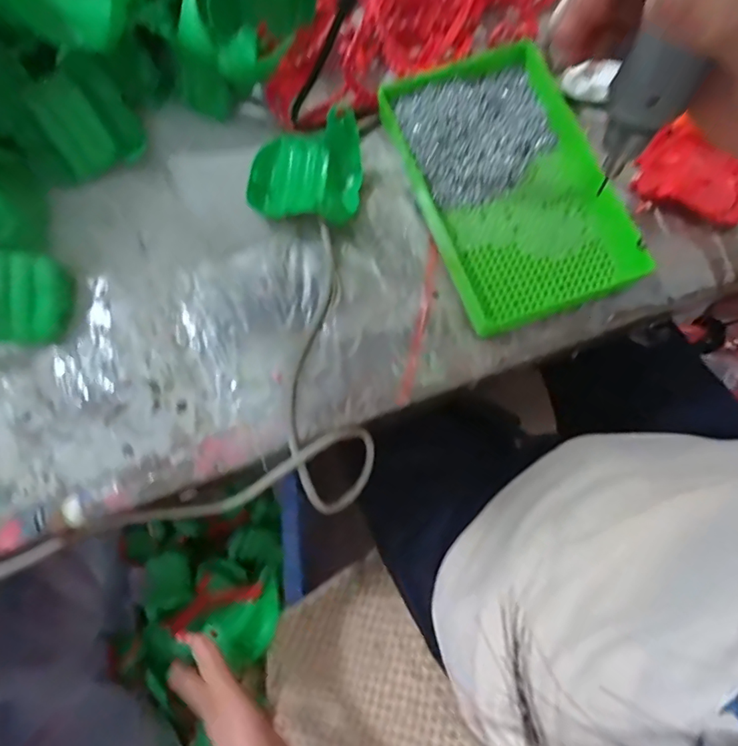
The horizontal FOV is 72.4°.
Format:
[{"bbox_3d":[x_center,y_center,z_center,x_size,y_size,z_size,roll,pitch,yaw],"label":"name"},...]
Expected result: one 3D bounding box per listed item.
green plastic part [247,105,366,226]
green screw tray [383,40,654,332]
[{"bbox_3d":[-0.056,-0.178,0.444,0.097,0.045,0.092,14,77,4],"label":"green plastic part"},{"bbox_3d":[0.121,-0.165,0.446,0.159,0.039,0.247,-23,76,-4],"label":"green screw tray"}]

